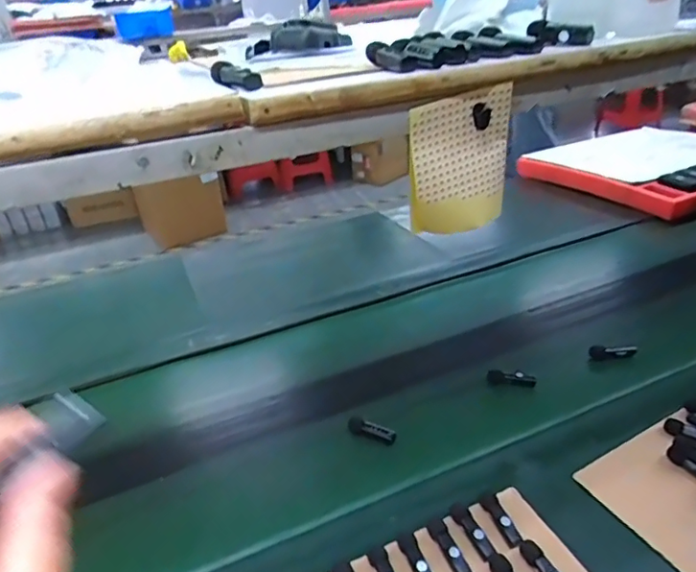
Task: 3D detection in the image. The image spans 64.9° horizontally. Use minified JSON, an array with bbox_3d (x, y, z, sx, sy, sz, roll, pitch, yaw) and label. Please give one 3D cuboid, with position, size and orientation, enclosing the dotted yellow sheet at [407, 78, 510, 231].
[{"bbox_3d":[0.099,-0.107,0.487,0.098,0.119,0.022,-16,30,-19],"label":"dotted yellow sheet"}]

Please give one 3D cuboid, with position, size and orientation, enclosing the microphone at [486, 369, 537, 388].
[{"bbox_3d":[0.237,0.132,0.794,0.068,0.014,0.024,1,28,11],"label":"microphone"}]

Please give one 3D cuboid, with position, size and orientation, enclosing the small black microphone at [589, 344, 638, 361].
[{"bbox_3d":[0.398,0.098,0.821,0.065,0.023,0.017,-8,25,24],"label":"small black microphone"}]

